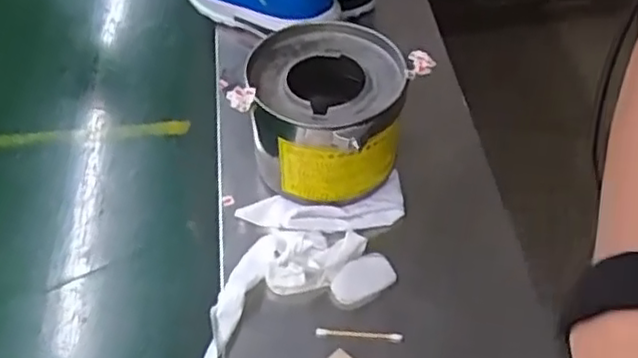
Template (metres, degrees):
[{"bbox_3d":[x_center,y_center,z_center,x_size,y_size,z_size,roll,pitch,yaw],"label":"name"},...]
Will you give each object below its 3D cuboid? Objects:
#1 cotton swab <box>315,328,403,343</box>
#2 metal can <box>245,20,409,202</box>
[{"bbox_3d":[0.033,0.128,0.552,0.071,0.004,0.008,4,51,3],"label":"cotton swab"},{"bbox_3d":[0.008,-0.057,0.629,0.134,0.118,0.137,0,51,0],"label":"metal can"}]

